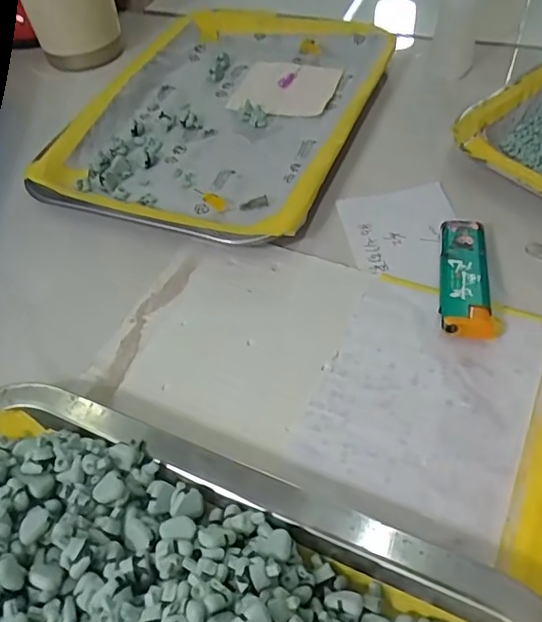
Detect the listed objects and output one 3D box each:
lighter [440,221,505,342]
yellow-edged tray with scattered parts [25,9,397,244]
[{"bbox_3d":[0.099,-0.018,0.285,0.028,0.014,0.077,6,51,11],"label":"lighter"},{"bbox_3d":[-0.032,-0.142,0.397,0.189,0.020,0.249,14,53,17],"label":"yellow-edged tray with scattered parts"}]

